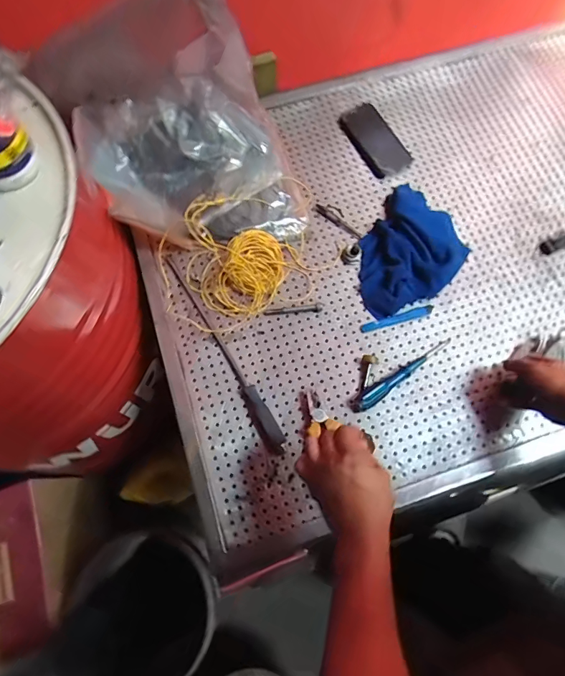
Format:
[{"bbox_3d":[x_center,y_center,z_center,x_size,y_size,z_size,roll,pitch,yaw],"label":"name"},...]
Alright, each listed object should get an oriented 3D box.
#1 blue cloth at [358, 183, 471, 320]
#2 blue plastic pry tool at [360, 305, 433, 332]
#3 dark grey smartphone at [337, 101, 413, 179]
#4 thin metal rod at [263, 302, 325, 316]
[{"bbox_3d":[0.226,-0.156,0.734,0.170,0.048,0.256,33,74,13],"label":"blue cloth"},{"bbox_3d":[0.195,-0.034,0.707,0.131,0.004,0.016,-15,70,-4],"label":"blue plastic pry tool"},{"bbox_3d":[0.183,-0.396,0.824,0.088,0.012,0.173,-27,71,-8],"label":"dark grey smartphone"},{"bbox_3d":[0.020,-0.047,0.718,0.103,0.004,0.017,-9,70,-2],"label":"thin metal rod"}]

